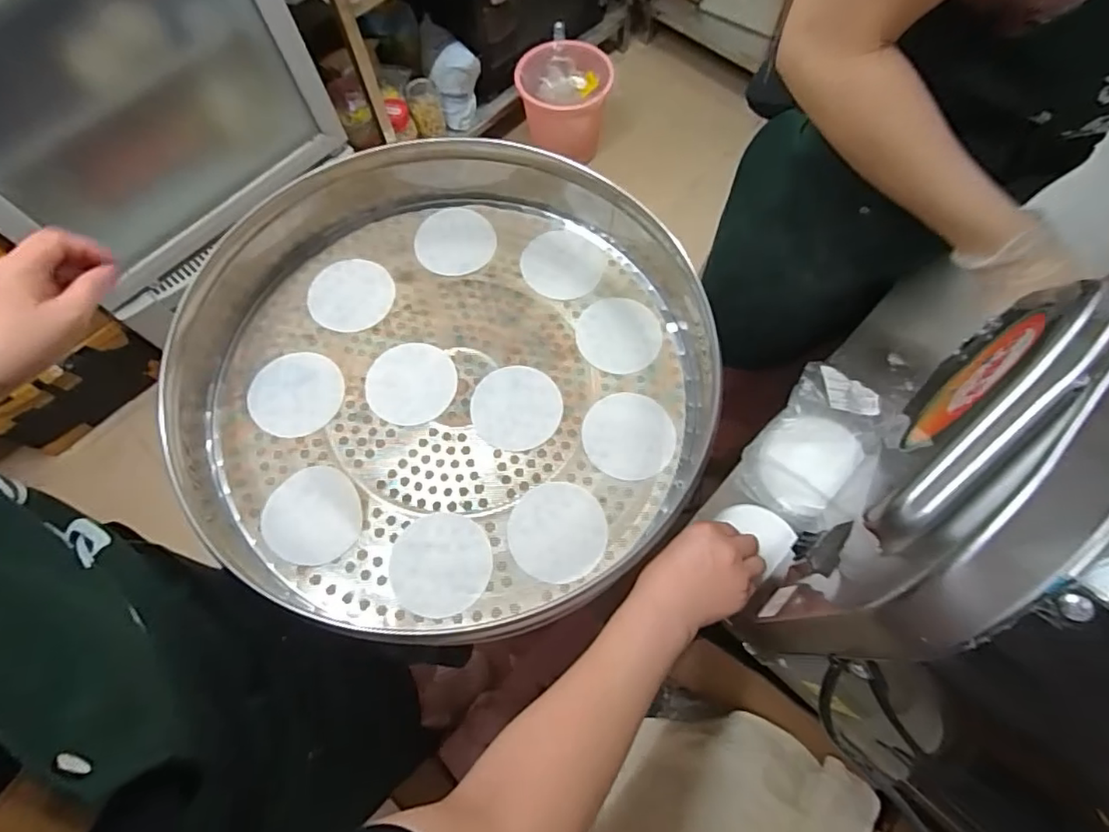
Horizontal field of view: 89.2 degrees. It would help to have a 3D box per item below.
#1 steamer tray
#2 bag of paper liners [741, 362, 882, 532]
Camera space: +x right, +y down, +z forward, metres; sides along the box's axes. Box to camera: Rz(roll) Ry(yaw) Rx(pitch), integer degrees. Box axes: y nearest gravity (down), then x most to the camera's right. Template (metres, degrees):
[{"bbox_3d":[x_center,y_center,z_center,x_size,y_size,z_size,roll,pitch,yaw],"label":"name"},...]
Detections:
[{"bbox_3d":[-0.114,-0.055,0.585,0.534,0.085,0.520,24,71,11],"label":"steamer tray"},{"bbox_3d":[0.272,0.033,0.572,0.114,0.033,0.160,35,73,14],"label":"bag of paper liners"}]

